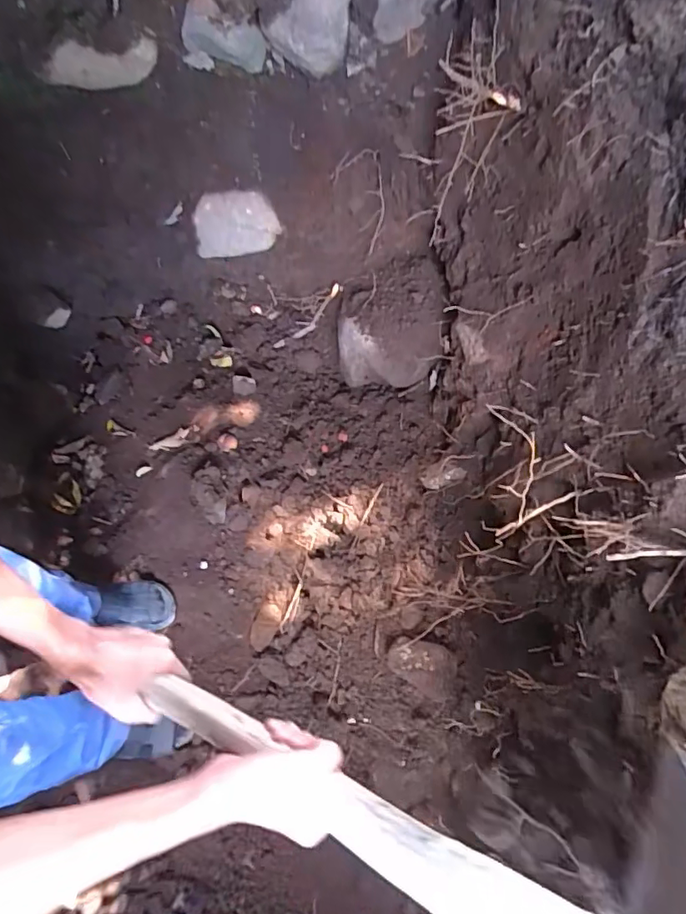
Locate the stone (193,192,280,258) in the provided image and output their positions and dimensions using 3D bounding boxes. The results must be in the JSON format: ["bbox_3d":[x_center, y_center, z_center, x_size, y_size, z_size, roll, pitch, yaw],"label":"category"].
[{"bbox_3d":[-0.257,-0.571,1.296,0.200,0.141,0.070,-7,39,5],"label":"stone"}]

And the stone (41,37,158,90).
[{"bbox_3d":[-0.407,-0.662,0.907,0.188,0.081,0.042,-22,69,-20],"label":"stone"}]

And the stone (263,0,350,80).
[{"bbox_3d":[-0.056,-0.701,0.876,0.134,0.142,0.068,-6,69,-1],"label":"stone"}]

